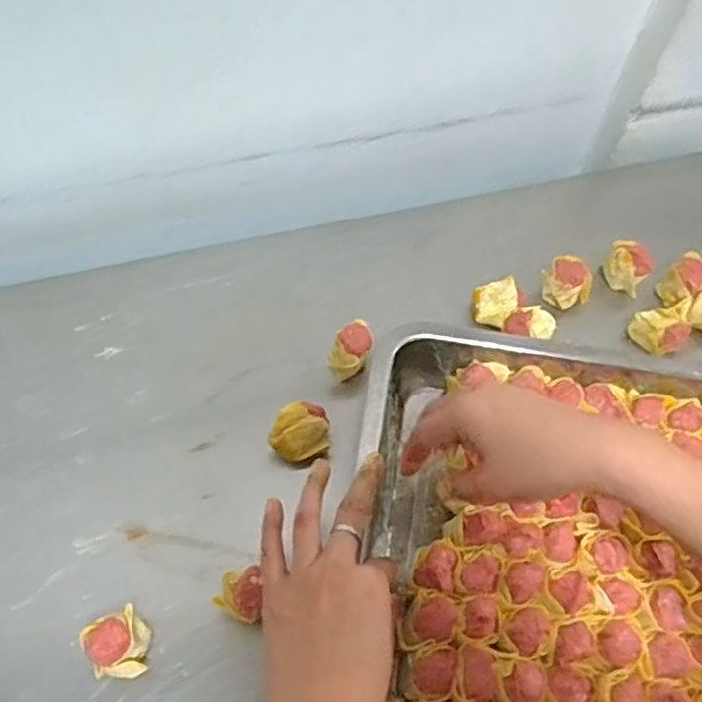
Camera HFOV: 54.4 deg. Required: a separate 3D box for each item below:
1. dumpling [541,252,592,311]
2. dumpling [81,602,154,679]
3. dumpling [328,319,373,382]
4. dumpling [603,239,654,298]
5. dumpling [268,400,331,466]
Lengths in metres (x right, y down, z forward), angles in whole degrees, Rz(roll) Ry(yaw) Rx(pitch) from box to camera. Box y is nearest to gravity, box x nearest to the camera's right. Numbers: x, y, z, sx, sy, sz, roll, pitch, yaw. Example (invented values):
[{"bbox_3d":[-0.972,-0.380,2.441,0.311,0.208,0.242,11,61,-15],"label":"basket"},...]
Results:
[{"bbox_3d":[0.180,-0.054,0.577,0.032,0.043,0.037,-22,62,-13],"label":"dumpling"},{"bbox_3d":[-0.142,0.181,0.418,0.031,0.033,0.037,-20,62,-12],"label":"dumpling"},{"bbox_3d":[0.000,0.001,0.536,0.032,0.046,0.039,2,59,0],"label":"dumpling"},{"bbox_3d":[0.234,-0.068,0.584,0.035,0.043,0.033,0,60,-1],"label":"dumpling"},{"bbox_3d":[-0.037,0.062,0.503,0.043,0.038,0.036,-11,60,-8],"label":"dumpling"}]

